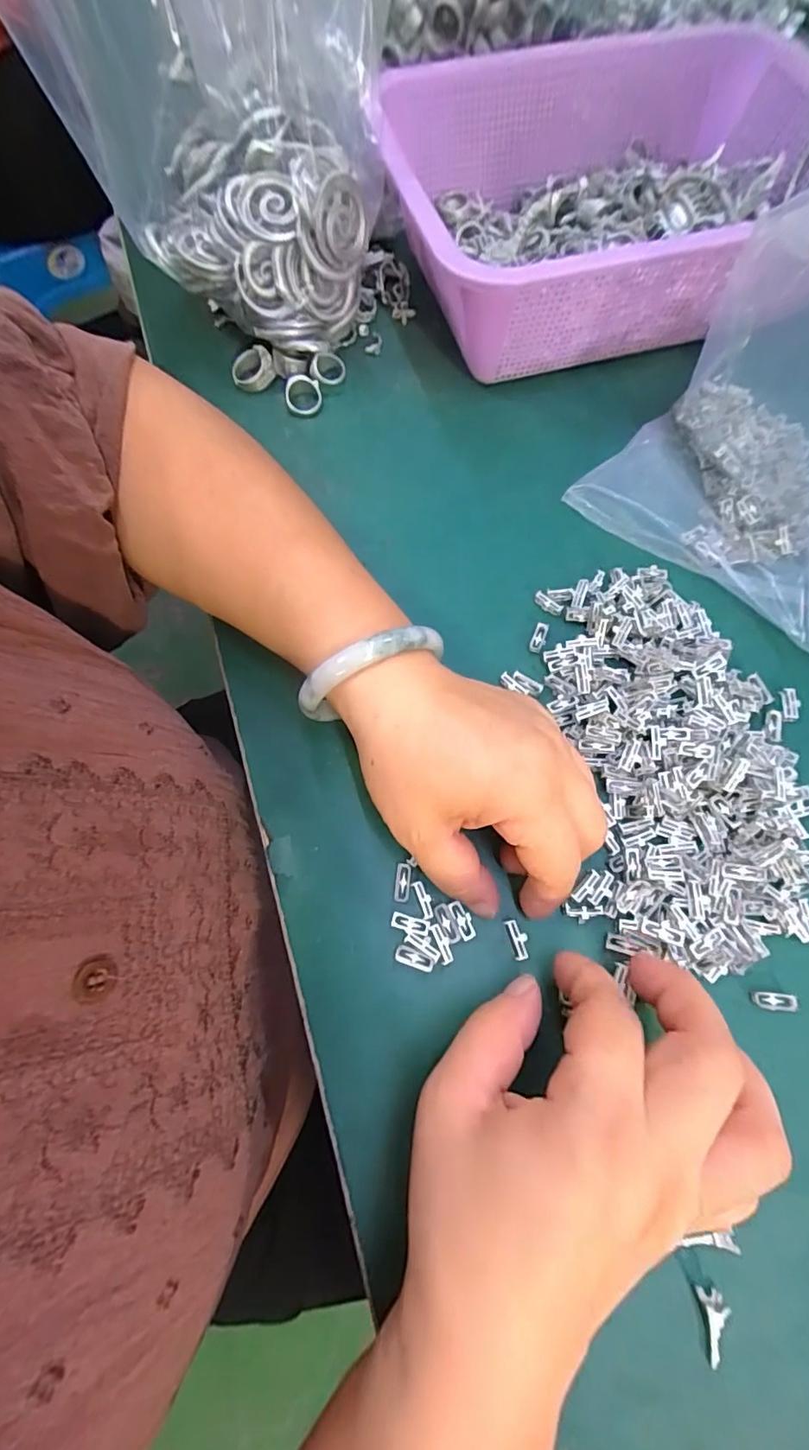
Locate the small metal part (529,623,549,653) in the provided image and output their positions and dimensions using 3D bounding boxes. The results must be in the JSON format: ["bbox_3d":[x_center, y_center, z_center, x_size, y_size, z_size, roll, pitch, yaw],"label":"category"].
[{"bbox_3d":[0.072,-0.047,0.272,0.007,0.004,0.017,22,72,9],"label":"small metal part"}]

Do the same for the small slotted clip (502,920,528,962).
[{"bbox_3d":[0.049,0.093,0.222,0.008,0.005,0.016,-16,70,-4],"label":"small slotted clip"}]

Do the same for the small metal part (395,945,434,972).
[{"bbox_3d":[0.004,0.099,0.218,0.017,0.004,0.007,19,71,8],"label":"small metal part"}]

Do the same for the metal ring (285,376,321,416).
[{"bbox_3d":[-0.065,-0.212,0.330,0.022,0.005,0.025,-5,93,-5],"label":"metal ring"}]

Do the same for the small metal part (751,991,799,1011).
[{"bbox_3d":[0.155,0.115,0.214,0.018,0.006,0.007,3,70,3],"label":"small metal part"}]

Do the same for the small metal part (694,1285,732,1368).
[{"bbox_3d":[0.108,0.208,0.176,0.009,0.006,0.020,-3,69,1],"label":"small metal part"}]

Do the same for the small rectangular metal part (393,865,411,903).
[{"bbox_3d":[-0.001,0.070,0.228,0.007,0.004,0.016,5,70,3],"label":"small rectangular metal part"}]

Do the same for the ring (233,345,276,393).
[{"bbox_3d":[-0.099,-0.234,0.338,0.027,0.014,0.026,4,101,21],"label":"ring"}]

